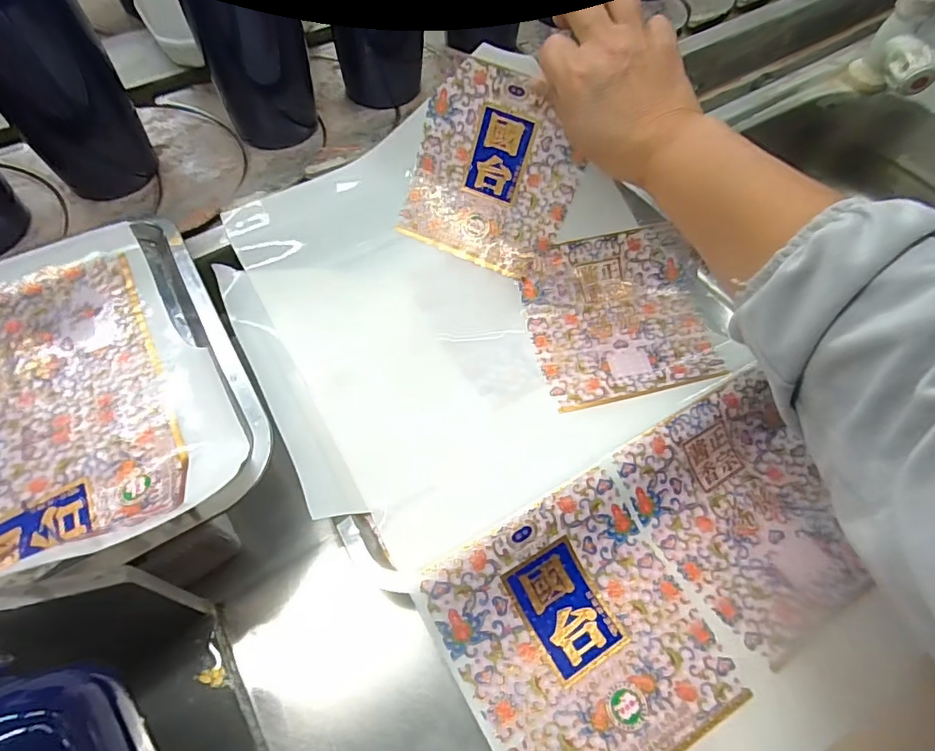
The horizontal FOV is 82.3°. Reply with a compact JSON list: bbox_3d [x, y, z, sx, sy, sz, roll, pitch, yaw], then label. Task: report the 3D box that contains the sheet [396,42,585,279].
[{"bbox_3d":[0.020,-0.164,0.418,0.130,0.145,0.023,24,26,8],"label":"sheet"}]

